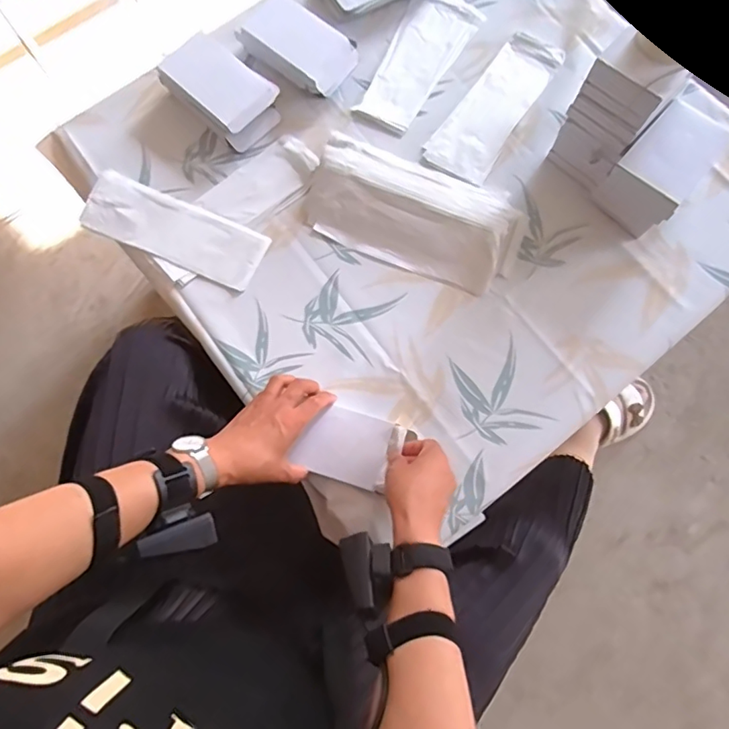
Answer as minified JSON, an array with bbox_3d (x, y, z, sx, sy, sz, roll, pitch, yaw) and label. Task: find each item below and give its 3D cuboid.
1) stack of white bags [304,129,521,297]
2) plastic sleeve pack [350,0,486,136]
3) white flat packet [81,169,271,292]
[{"bbox_3d":[0.068,-0.208,0.706,0.289,0.041,0.152,25,76,5],"label":"stack of white bags"},{"bbox_3d":[0.078,-0.465,0.797,0.107,0.010,0.254,32,76,6],"label":"plastic sleeve pack"},{"bbox_3d":[-0.260,-0.186,0.717,0.253,0.013,0.093,25,76,5],"label":"white flat packet"}]

